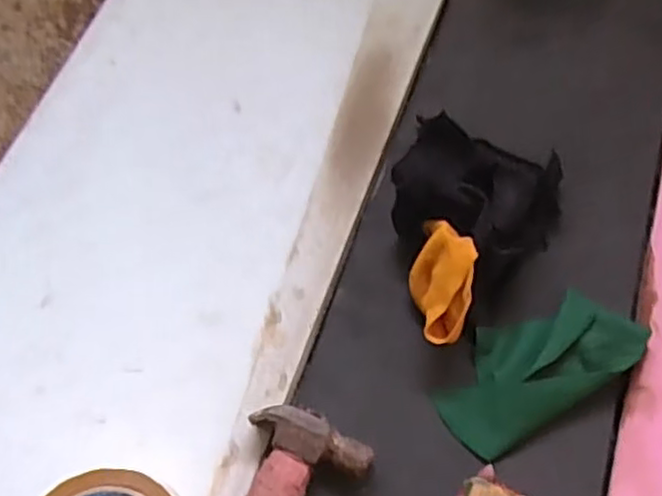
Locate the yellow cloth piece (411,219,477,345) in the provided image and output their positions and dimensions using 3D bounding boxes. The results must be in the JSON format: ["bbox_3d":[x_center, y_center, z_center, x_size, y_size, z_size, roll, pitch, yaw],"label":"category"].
[{"bbox_3d":[0.076,0.023,0.485,0.047,0.016,0.081,11,85,35],"label":"yellow cloth piece"}]

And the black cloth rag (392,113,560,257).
[{"bbox_3d":[0.110,-0.042,0.522,0.129,0.054,0.109,26,69,7],"label":"black cloth rag"}]

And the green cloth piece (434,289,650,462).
[{"bbox_3d":[0.145,0.081,0.487,0.149,0.017,0.072,-29,73,-14],"label":"green cloth piece"}]

